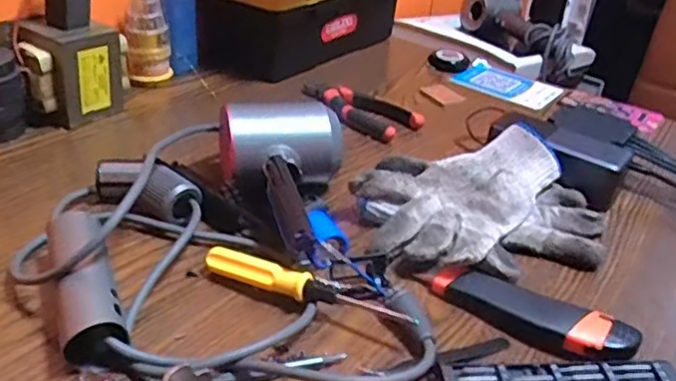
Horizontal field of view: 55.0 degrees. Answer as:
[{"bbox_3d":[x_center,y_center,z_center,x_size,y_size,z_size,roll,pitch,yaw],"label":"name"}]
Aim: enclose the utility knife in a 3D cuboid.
[{"bbox_3d":[0.138,0.086,0.462,0.137,0.023,0.040,23,35,27],"label":"utility knife"}]

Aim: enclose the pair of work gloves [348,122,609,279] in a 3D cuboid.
[{"bbox_3d":[0.123,0.009,0.558,0.215,0.053,0.162,-4,32,-15],"label":"pair of work gloves"}]

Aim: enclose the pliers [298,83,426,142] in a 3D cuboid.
[{"bbox_3d":[0.016,-0.093,0.743,0.156,0.021,0.070,24,35,28],"label":"pliers"}]

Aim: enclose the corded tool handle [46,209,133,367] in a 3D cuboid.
[{"bbox_3d":[-0.170,0.063,0.436,0.036,0.038,0.138,-9,34,-23],"label":"corded tool handle"}]

